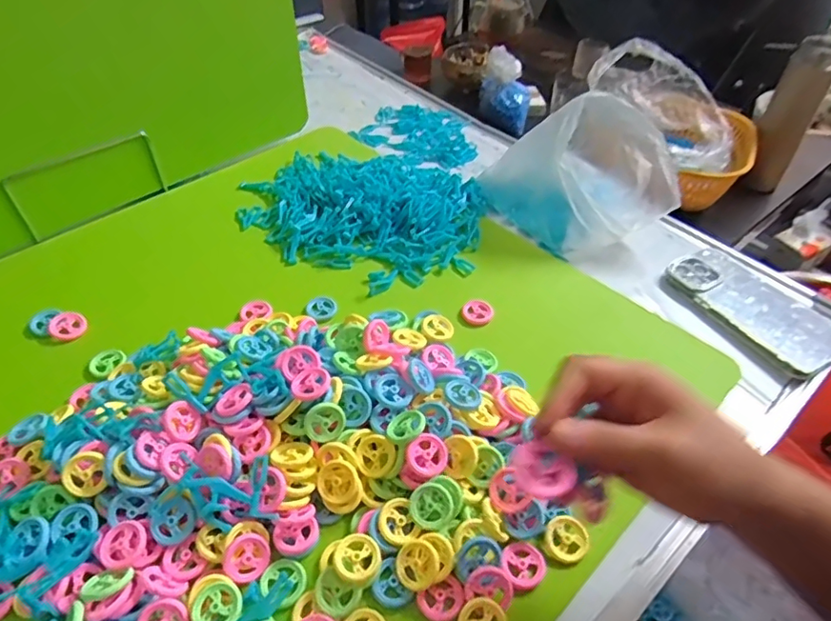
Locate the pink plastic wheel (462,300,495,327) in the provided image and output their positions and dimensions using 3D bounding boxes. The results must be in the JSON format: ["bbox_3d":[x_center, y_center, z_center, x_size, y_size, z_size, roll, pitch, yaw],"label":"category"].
[{"bbox_3d":[0.061,0.002,0.530,0.030,0.011,0.024,15,46,15],"label":"pink plastic wheel"}]

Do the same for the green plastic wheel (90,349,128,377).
[{"bbox_3d":[-0.269,0.044,0.478,0.025,0.004,0.028,27,50,25],"label":"green plastic wheel"}]

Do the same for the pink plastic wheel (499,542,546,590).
[{"bbox_3d":[0.072,0.171,0.367,0.030,0.006,0.029,0,44,0],"label":"pink plastic wheel"}]

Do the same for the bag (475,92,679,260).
[{"bbox_3d":[0.179,-0.161,0.600,0.134,0.131,0.180,-29,51,-27],"label":"bag"}]

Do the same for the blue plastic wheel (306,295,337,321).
[{"bbox_3d":[-0.090,-0.002,0.532,0.029,0.007,0.028,0,44,0],"label":"blue plastic wheel"}]

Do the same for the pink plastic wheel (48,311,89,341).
[{"bbox_3d":[-0.319,0.014,0.502,0.029,0.006,0.029,12,56,-18],"label":"pink plastic wheel"}]

